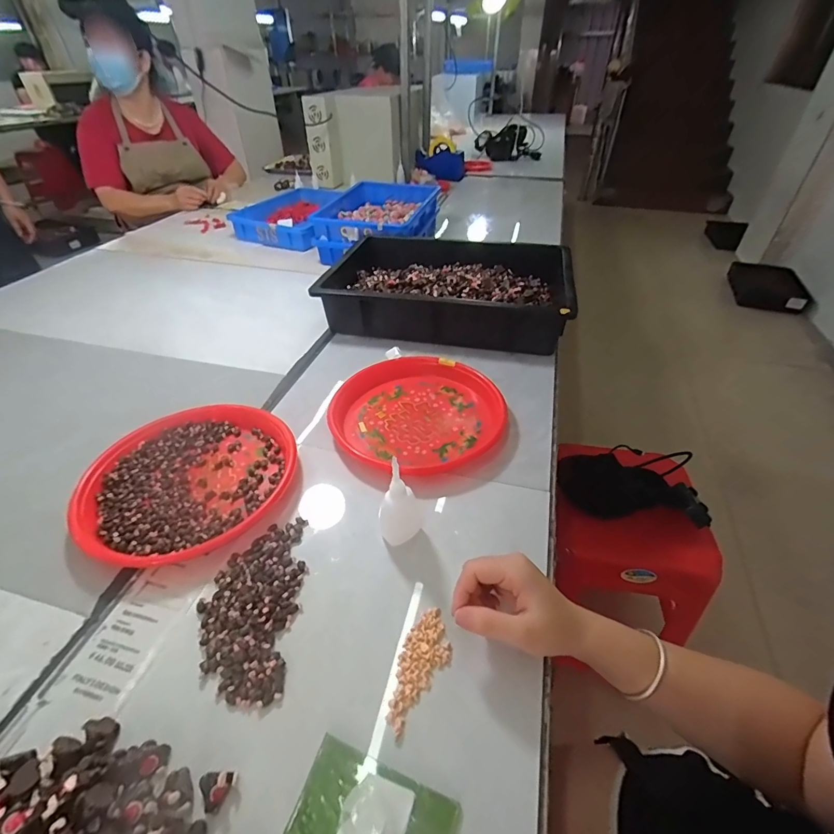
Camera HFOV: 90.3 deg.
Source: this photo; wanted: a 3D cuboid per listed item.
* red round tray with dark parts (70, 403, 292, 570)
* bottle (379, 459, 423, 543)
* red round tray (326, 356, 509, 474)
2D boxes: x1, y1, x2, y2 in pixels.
[{"bbox_3d":[-0.274,0.067,0.509,0.236,0.029,0.226,0,41,0],"label":"red round tray with dark parts"},{"bbox_3d":[-0.017,0.092,0.433,0.045,0.094,0.043,-2,40,-2],"label":"bottle"},{"bbox_3d":[0.007,-0.002,0.591,0.235,0.033,0.208,-32,51,-31],"label":"red round tray"}]

